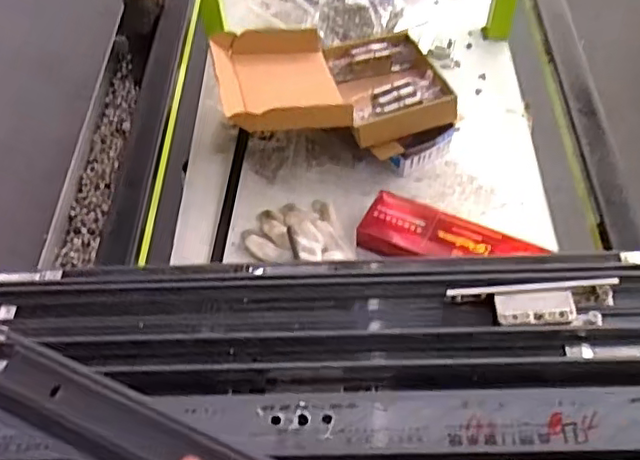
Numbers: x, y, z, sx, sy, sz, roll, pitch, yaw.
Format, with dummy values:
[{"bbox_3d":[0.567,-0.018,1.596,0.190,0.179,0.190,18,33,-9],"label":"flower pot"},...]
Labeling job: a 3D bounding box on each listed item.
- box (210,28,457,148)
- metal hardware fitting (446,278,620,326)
[{"bbox_3d":[0.018,-0.256,1.039,0.369,0.110,0.278,-8,56,-3],"label":"box"},{"bbox_3d":[0.201,0.071,0.581,0.153,0.031,0.040,-3,55,1],"label":"metal hardware fitting"}]

